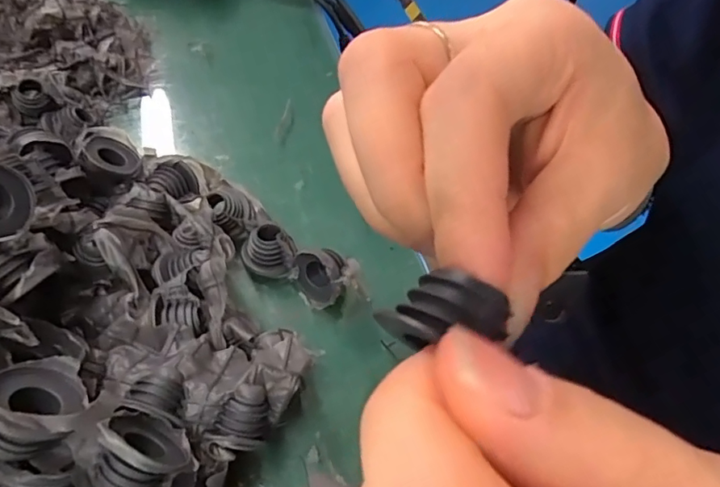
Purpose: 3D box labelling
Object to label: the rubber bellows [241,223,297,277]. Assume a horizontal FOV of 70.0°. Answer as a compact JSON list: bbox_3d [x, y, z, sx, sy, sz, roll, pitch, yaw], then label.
[{"bbox_3d":[-0.046,0.004,0.258,0.025,0.025,0.020,-11,55,-12],"label":"rubber bellows"}]

